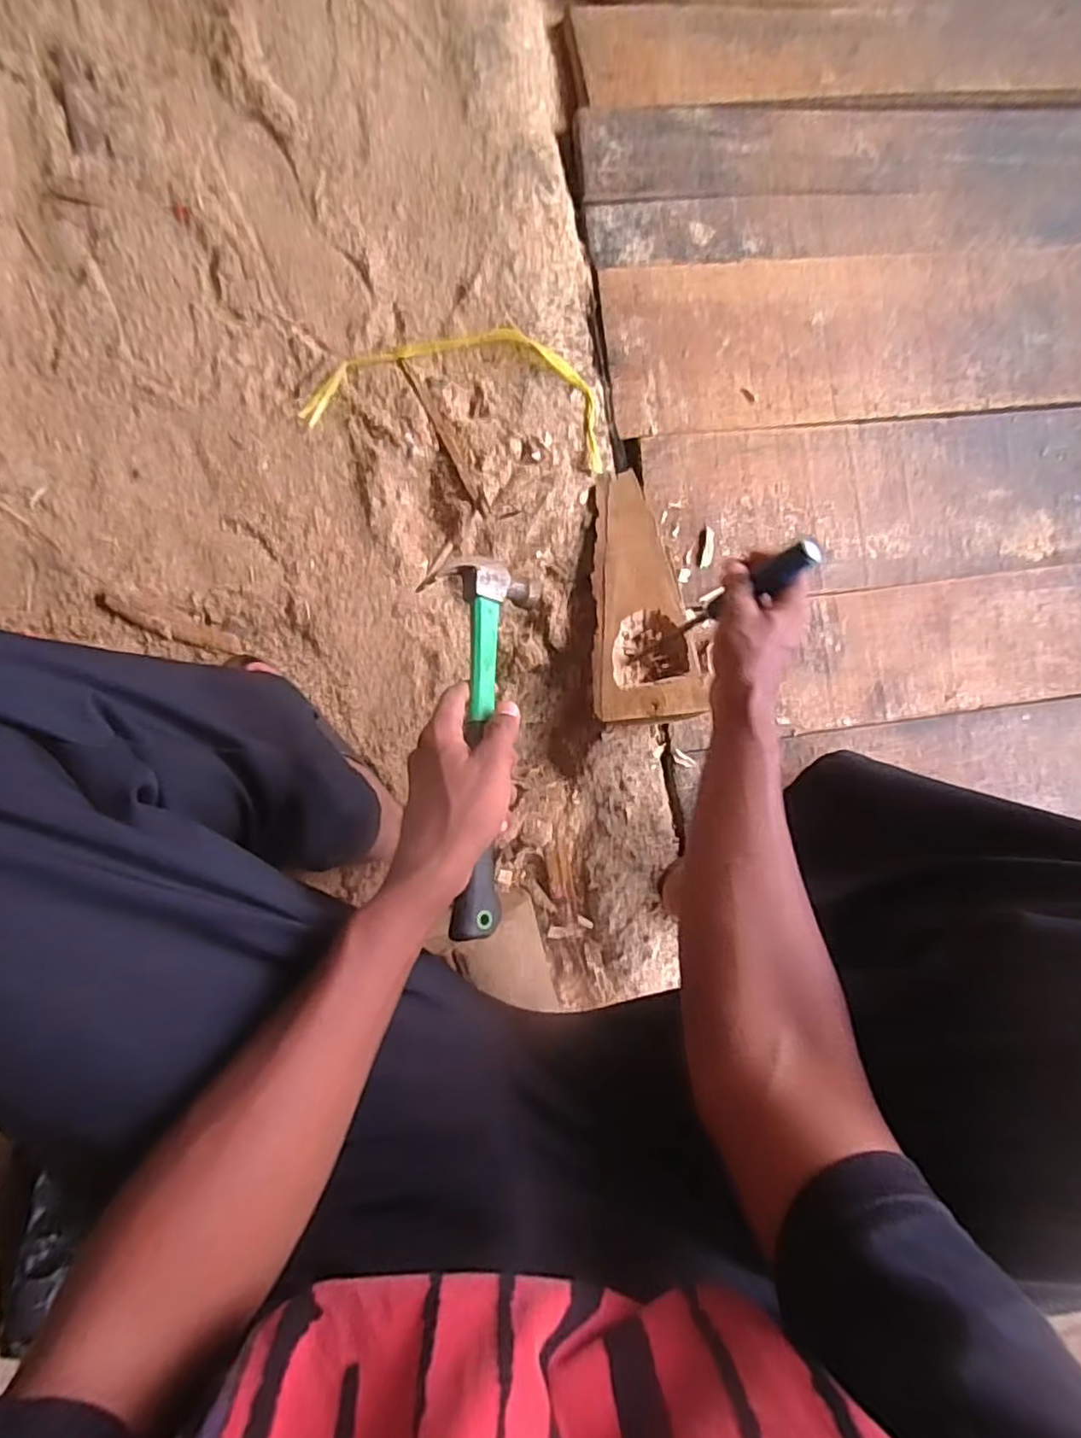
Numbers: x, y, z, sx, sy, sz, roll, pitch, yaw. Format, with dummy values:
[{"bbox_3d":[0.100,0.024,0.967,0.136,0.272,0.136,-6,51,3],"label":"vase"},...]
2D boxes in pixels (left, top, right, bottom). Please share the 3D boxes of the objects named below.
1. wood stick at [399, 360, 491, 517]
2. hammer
[{"bbox_3d":[-0.100,-0.299,0.700,0.016,0.009,0.185,-27,92,-5],"label":"wood stick"},{"bbox_3d":[-0.036,0.012,0.452,0.062,0.032,0.262,2,73,-6],"label":"hammer"}]

